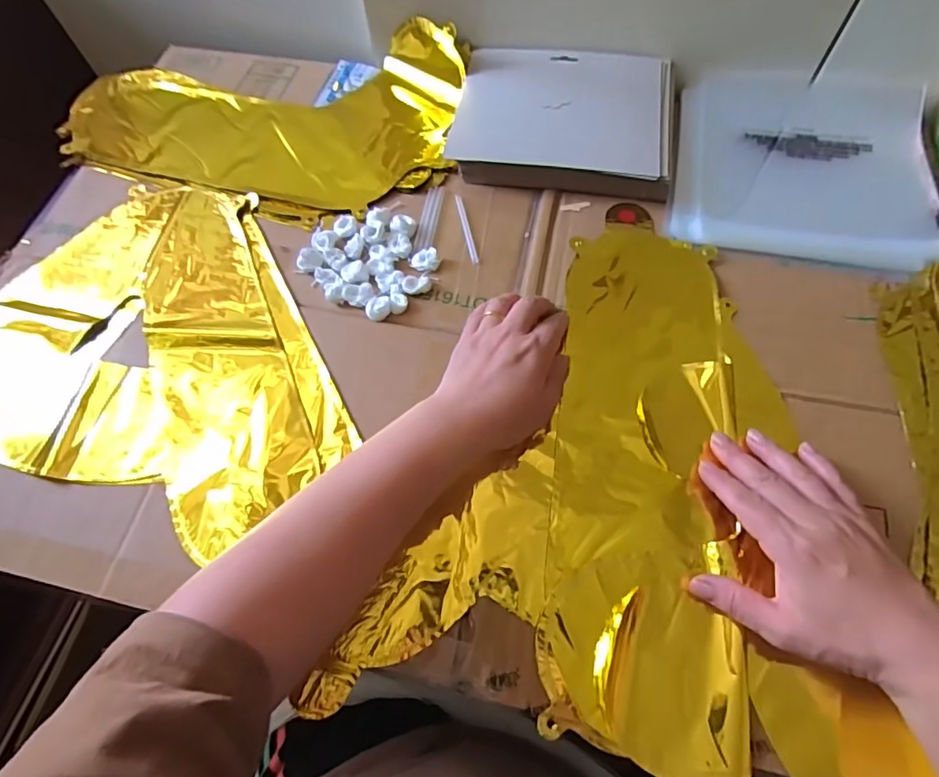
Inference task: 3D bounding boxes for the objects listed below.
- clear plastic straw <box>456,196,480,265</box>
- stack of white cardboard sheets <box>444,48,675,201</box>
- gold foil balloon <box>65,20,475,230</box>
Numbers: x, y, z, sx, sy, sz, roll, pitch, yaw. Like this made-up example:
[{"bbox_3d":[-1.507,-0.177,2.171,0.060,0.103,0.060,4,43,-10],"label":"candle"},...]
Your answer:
[{"bbox_3d":[-0.003,-0.146,0.480,0.007,0.004,0.079,-11,65,-4],"label":"clear plastic straw"},{"bbox_3d":[0.091,-0.261,0.510,0.201,0.028,0.162,11,66,7],"label":"stack of white cardboard sheets"},{"bbox_3d":[-0.223,-0.297,0.545,0.418,0.065,0.237,17,67,9],"label":"gold foil balloon"}]

